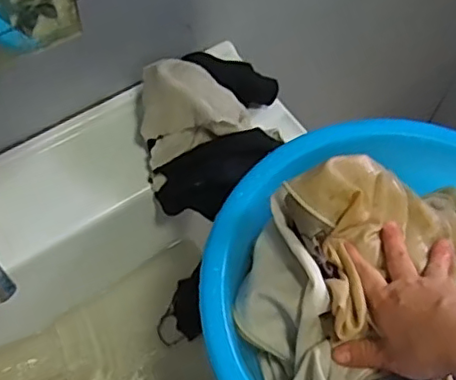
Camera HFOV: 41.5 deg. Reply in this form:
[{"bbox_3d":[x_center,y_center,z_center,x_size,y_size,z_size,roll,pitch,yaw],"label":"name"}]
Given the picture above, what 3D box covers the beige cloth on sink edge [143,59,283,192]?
[{"bbox_3d":[-0.038,-0.092,0.668,0.137,0.072,0.112,-21,63,-13],"label":"beige cloth on sink edge"}]

